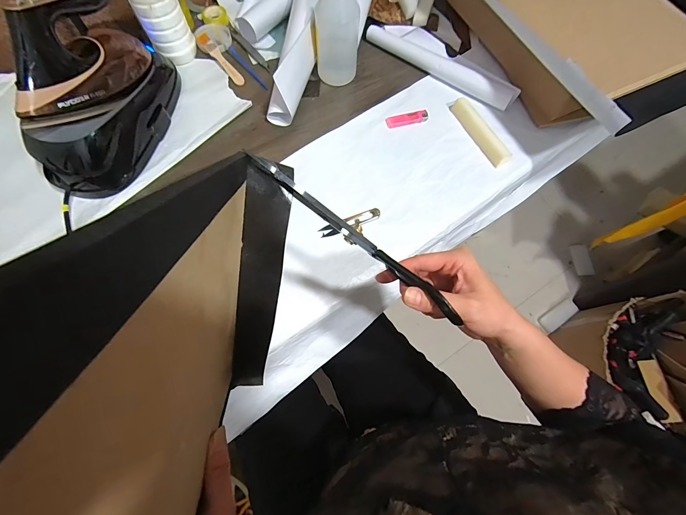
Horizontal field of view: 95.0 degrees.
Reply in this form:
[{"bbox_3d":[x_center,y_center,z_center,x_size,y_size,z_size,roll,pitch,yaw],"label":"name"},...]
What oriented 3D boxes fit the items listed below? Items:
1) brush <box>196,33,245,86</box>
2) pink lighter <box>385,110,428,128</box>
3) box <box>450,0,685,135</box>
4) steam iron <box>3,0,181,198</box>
[{"bbox_3d":[-0.242,-0.395,0.624,0.025,0.015,0.146,-38,75,-15],"label":"brush"},{"bbox_3d":[0.120,-0.261,0.590,0.078,0.016,0.019,-11,70,-6],"label":"pink lighter"},{"bbox_3d":[0.380,-0.430,0.590,0.263,0.148,0.531,-22,72,-10],"label":"box"},{"bbox_3d":[-0.375,-0.260,0.483,0.116,0.180,0.289,15,69,4],"label":"steam iron"}]

